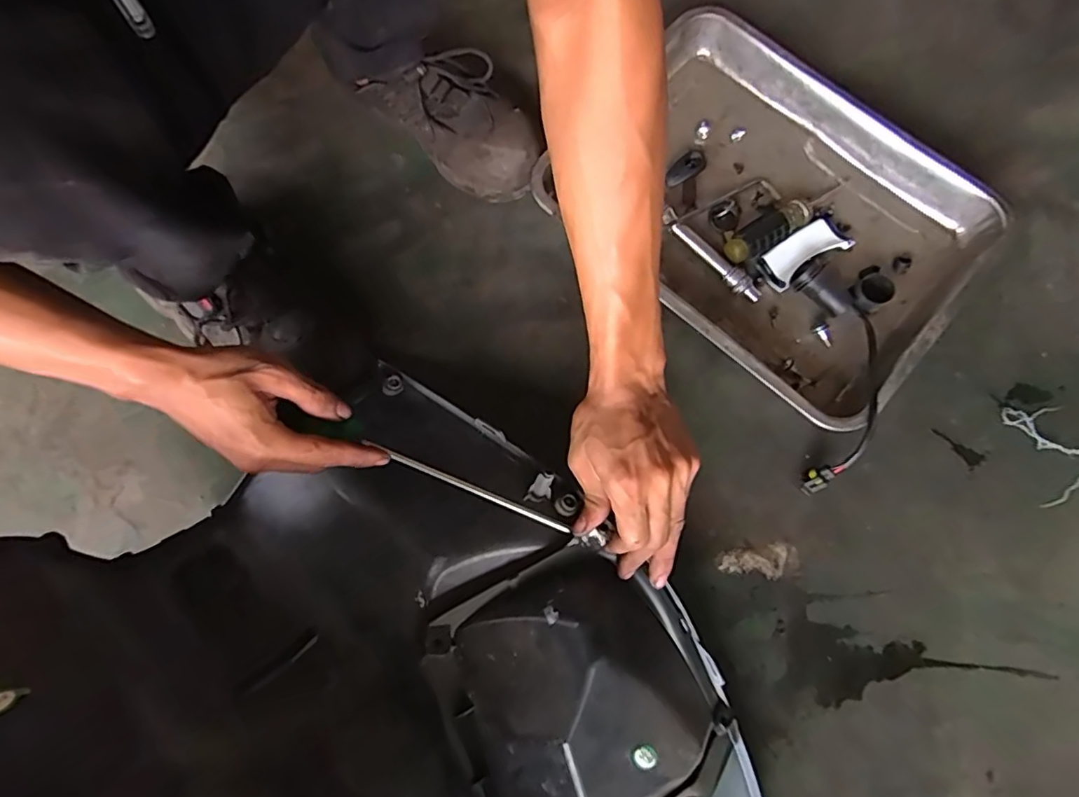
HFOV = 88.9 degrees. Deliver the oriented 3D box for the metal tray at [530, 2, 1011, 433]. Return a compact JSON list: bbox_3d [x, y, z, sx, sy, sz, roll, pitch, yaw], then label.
[{"bbox_3d":[0.219,-0.187,0.547,0.388,0.048,0.293,41,81,9],"label":"metal tray"}]

